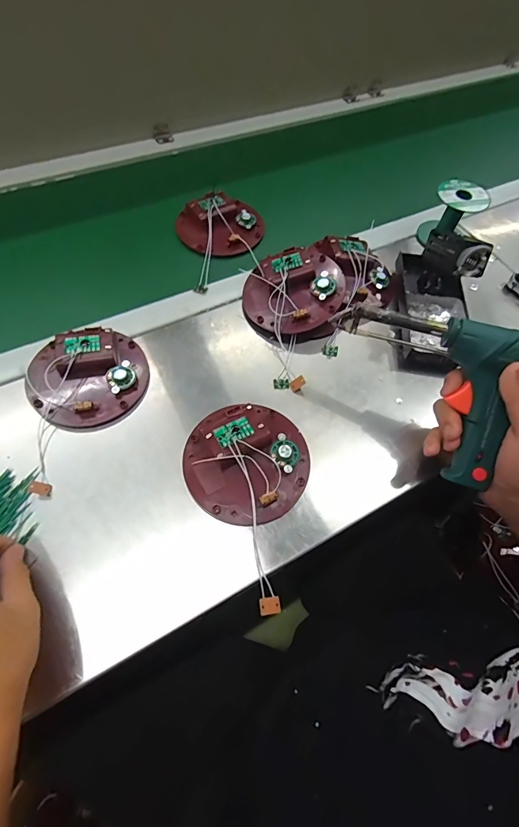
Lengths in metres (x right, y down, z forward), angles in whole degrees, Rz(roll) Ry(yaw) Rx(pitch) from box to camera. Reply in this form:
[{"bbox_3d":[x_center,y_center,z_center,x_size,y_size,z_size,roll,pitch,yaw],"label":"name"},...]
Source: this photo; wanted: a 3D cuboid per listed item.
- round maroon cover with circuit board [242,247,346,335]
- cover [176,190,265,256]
[{"bbox_3d":[0.042,-0.147,0.461,0.117,0.032,0.117,0,79,2],"label":"round maroon cover with circuit board"},{"bbox_3d":[-0.053,-0.270,0.530,0.118,0.033,0.107,-7,62,-8],"label":"cover"}]

